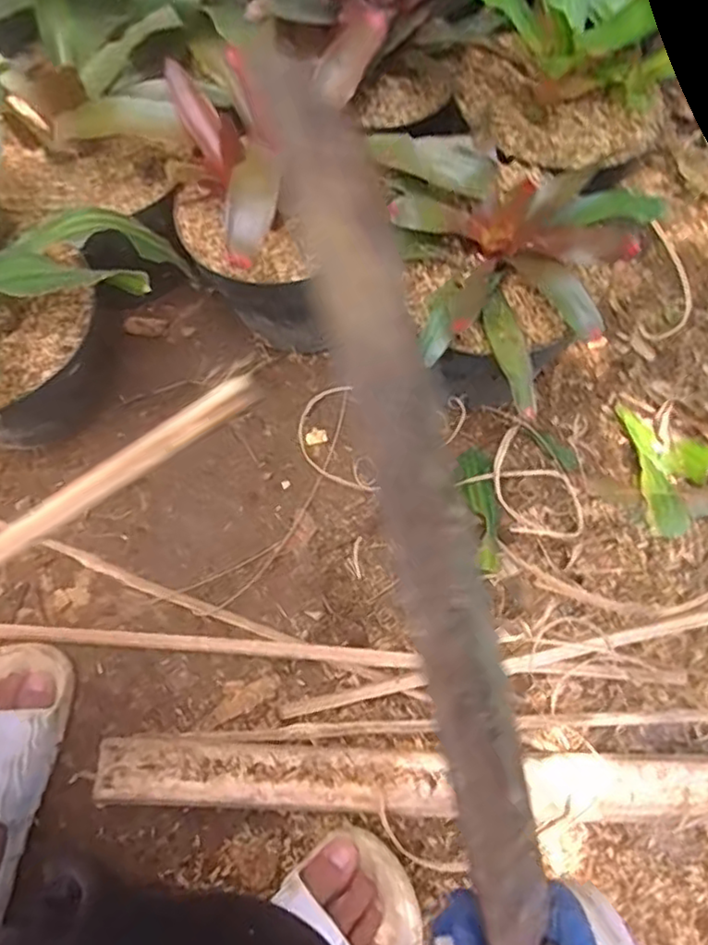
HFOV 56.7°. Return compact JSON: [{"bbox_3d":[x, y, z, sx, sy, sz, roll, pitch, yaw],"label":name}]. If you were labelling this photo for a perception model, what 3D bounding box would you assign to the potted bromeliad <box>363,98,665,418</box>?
[{"bbox_3d":[0.118,-0.170,0.638,0.215,0.218,0.226,0,67,0],"label":"potted bromeliad"}]

